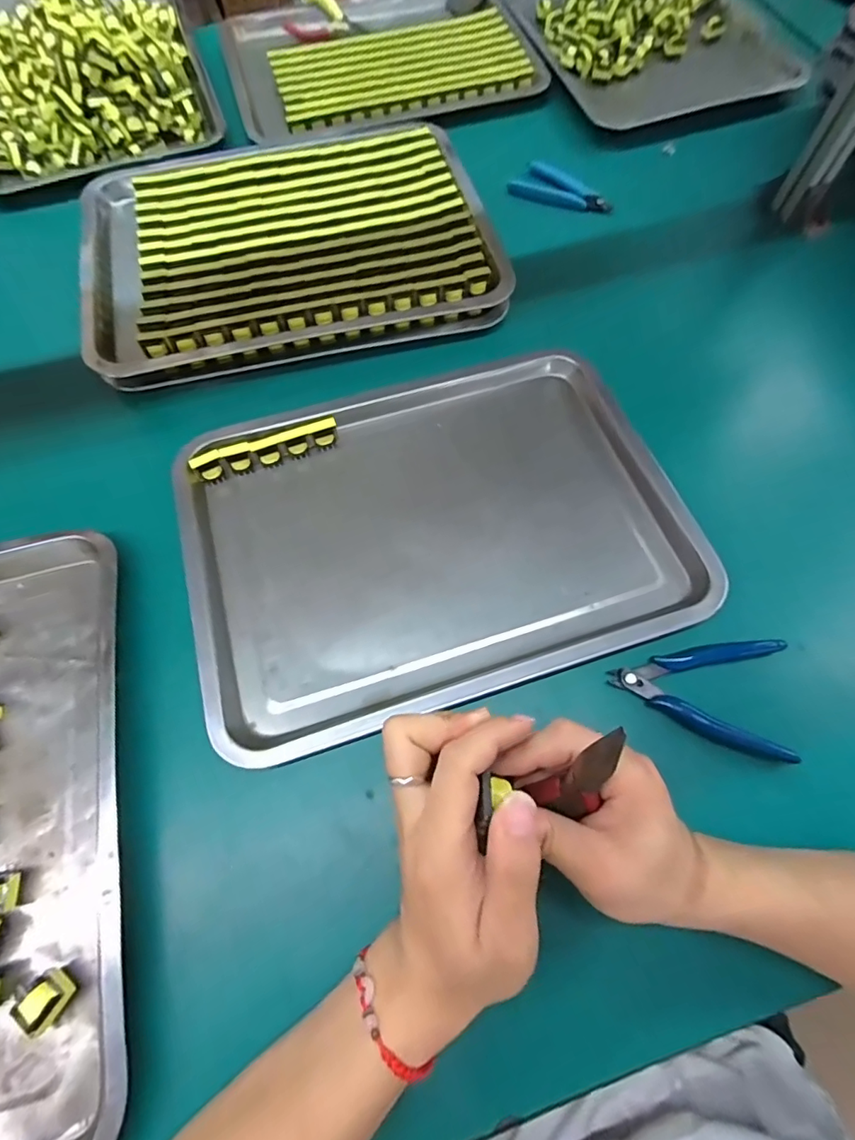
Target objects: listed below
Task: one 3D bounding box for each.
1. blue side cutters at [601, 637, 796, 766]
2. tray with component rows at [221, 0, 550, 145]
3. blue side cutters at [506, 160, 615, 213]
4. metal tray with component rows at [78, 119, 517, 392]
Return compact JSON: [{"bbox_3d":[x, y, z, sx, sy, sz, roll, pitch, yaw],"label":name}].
[{"bbox_3d":[0.190,0.090,0.337,0.117,0.012,0.078,-3,67,-1],"label":"blue side cutters"},{"bbox_3d":[-0.066,-0.695,0.657,0.383,0.019,0.280,-15,68,-5],"label":"tray with component rows"},{"bbox_3d":[0.155,-0.435,0.573,0.115,0.017,0.049,34,72,14],"label":"blue side cutters"},{"bbox_3d":[-0.134,-0.331,0.499,0.389,0.030,0.285,-8,67,-3],"label":"metal tray with component rows"}]

